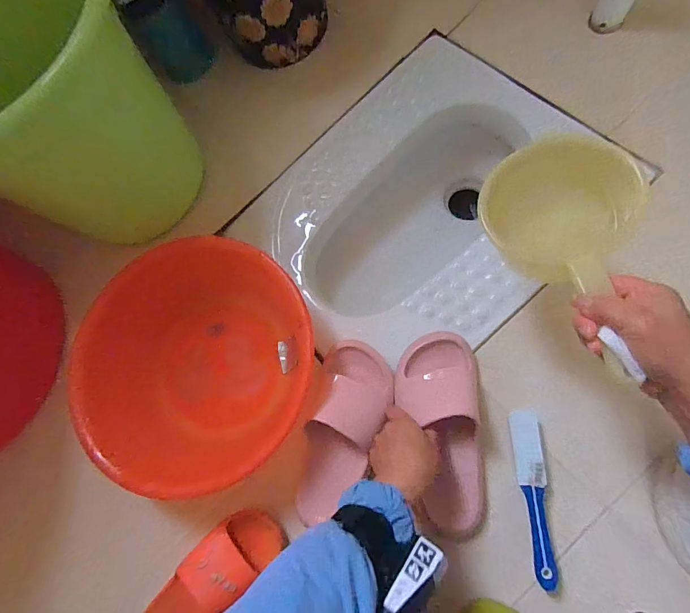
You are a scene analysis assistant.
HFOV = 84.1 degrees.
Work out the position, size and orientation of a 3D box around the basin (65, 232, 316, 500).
[{"bbox_3d":[-0.210,0.074,0.570,0.287,0.114,0.339,28,81,4],"label":"basin"}]

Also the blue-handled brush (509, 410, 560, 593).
[{"bbox_3d":[0.230,0.229,0.467,0.030,0.030,0.194,-2,80,-1],"label":"blue-handled brush"}]

